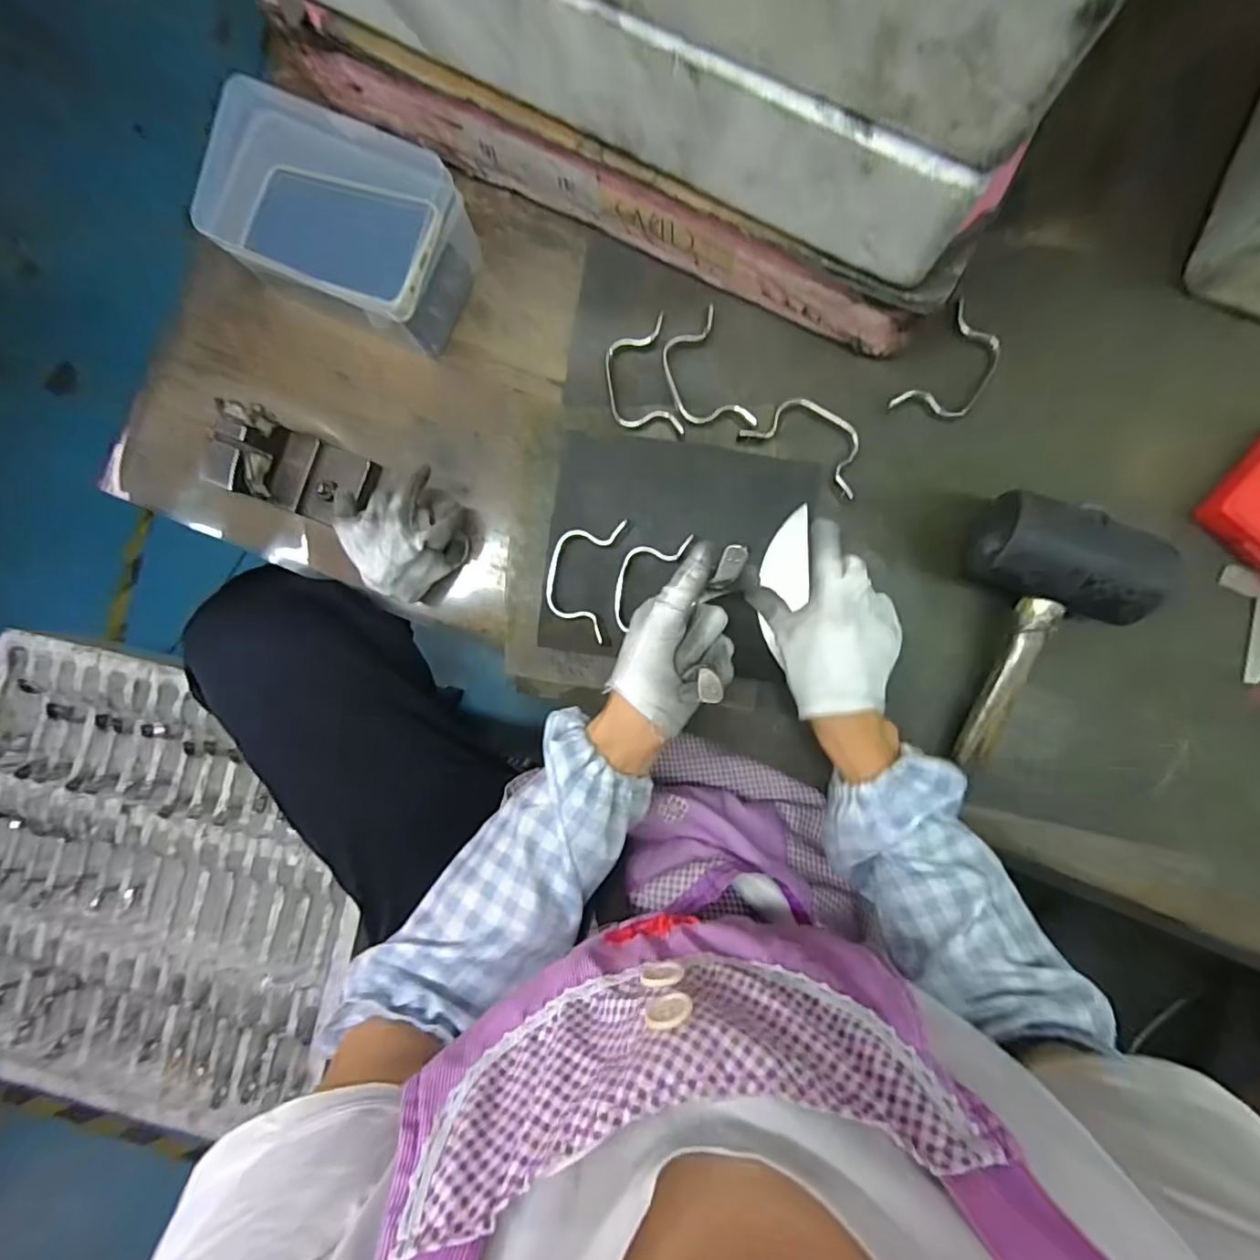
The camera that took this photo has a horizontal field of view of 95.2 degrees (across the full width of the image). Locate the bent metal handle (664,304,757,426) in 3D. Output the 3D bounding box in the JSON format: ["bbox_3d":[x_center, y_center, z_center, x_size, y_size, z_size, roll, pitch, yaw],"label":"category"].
[{"bbox_3d":[0.058,-0.204,0.463,0.054,0.013,0.098,-19,88,2],"label":"bent metal handle"}]

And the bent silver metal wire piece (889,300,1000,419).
[{"bbox_3d":[0.256,-0.204,0.453,0.055,0.012,0.098,35,91,3],"label":"bent silver metal wire piece"}]

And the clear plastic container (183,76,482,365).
[{"bbox_3d":[-0.225,-0.315,0.453,0.184,0.082,0.111,26,90,3],"label":"clear plastic container"}]

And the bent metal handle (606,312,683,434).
[{"bbox_3d":[0.008,-0.204,0.464,0.053,0.016,0.102,-9,88,3],"label":"bent metal handle"}]

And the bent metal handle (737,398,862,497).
[{"bbox_3d":[0.146,-0.153,0.461,0.101,0.009,0.050,31,90,3],"label":"bent metal handle"}]

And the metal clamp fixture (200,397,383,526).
[{"bbox_3d":[-0.260,-0.125,0.449,0.095,0.074,0.064,19,90,3],"label":"metal clamp fixture"}]

